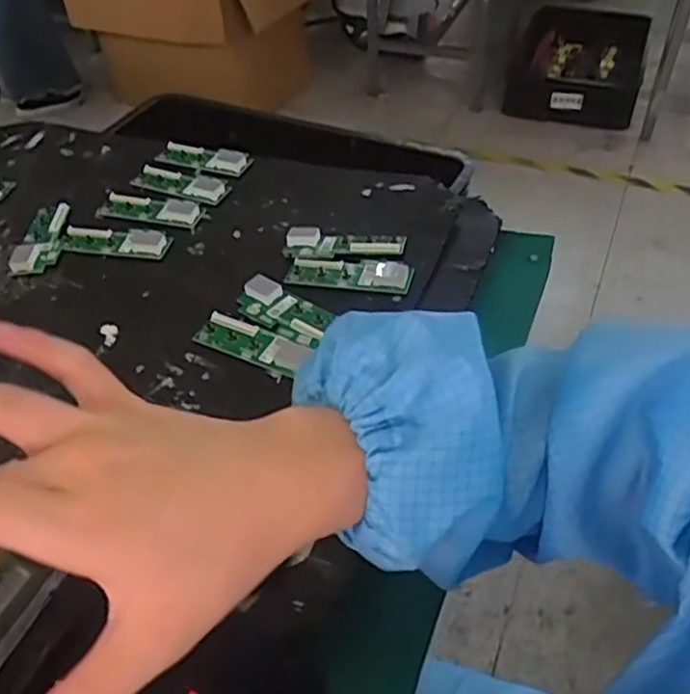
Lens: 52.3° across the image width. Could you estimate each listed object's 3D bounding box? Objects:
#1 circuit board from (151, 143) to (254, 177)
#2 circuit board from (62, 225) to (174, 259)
[{"bbox_3d":[-0.143,-0.194,0.711,0.102,0.013,0.030,16,48,17],"label":"circuit board"},{"bbox_3d":[-0.205,-0.095,0.625,0.099,0.008,0.032,7,46,9],"label":"circuit board"}]

